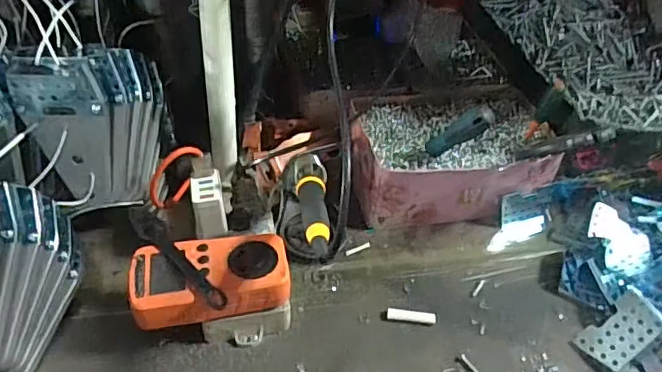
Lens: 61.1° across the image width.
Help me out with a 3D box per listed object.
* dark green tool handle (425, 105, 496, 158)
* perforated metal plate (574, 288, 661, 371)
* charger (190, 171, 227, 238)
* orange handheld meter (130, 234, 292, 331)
[{"bbox_3d":[0.131,-0.056,0.565,0.025,0.084,0.024,-39,91,-37],"label":"dark green tool handle"},{"bbox_3d":[0.258,0.127,0.493,0.071,0.008,0.044,-44,45,-2],"label":"perforated metal plate"},{"bbox_3d":[-0.113,0.019,0.519,0.028,0.051,0.042,-7,43,-13],"label":"charger"},{"bbox_3d":[-0.098,0.073,0.461,0.123,0.029,0.070,-7,45,-14],"label":"orange handheld meter"}]

